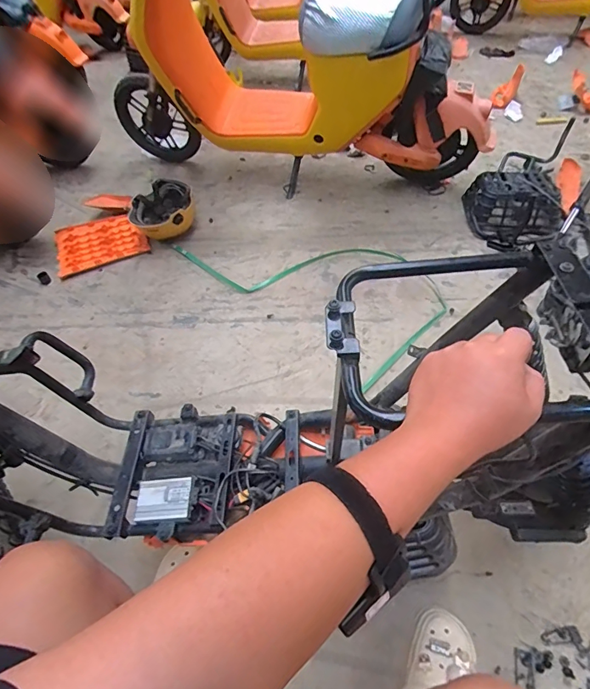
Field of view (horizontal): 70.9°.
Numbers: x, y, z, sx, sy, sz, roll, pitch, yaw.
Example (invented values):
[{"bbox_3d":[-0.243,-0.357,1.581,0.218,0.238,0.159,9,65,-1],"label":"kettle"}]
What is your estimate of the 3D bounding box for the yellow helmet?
[{"bbox_3d":[-0.500,-0.496,1.578,0.218,0.157,0.201,-2,52,3],"label":"yellow helmet"}]

